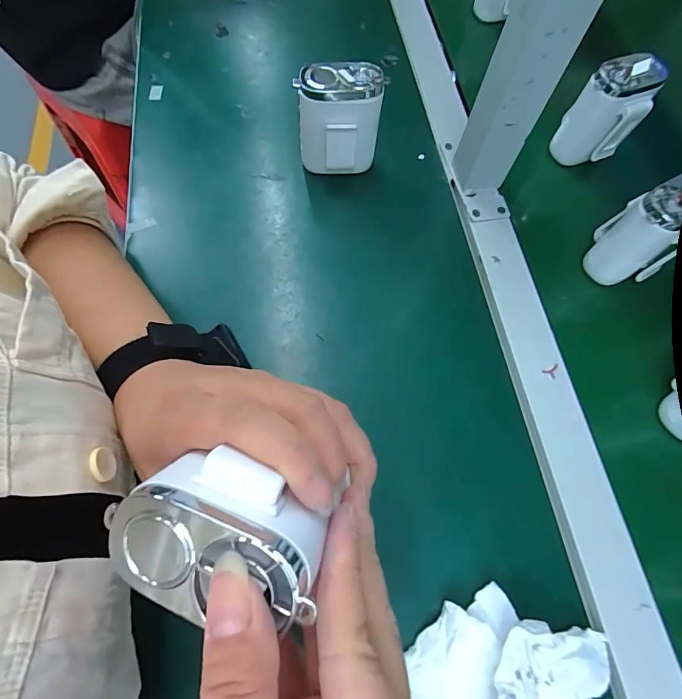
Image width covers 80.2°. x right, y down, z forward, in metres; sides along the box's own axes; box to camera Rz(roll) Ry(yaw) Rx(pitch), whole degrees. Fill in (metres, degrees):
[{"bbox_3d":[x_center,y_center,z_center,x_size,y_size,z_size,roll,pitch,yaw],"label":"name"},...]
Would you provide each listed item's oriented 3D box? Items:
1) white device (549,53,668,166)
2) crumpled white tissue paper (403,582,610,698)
[{"bbox_3d":[0.241,-0.213,0.371,0.057,0.093,0.030,-6,68,-5],"label":"white device"},{"bbox_3d":[0.098,0.189,0.232,0.110,0.027,0.080,12,67,3],"label":"crumpled white tissue paper"}]

